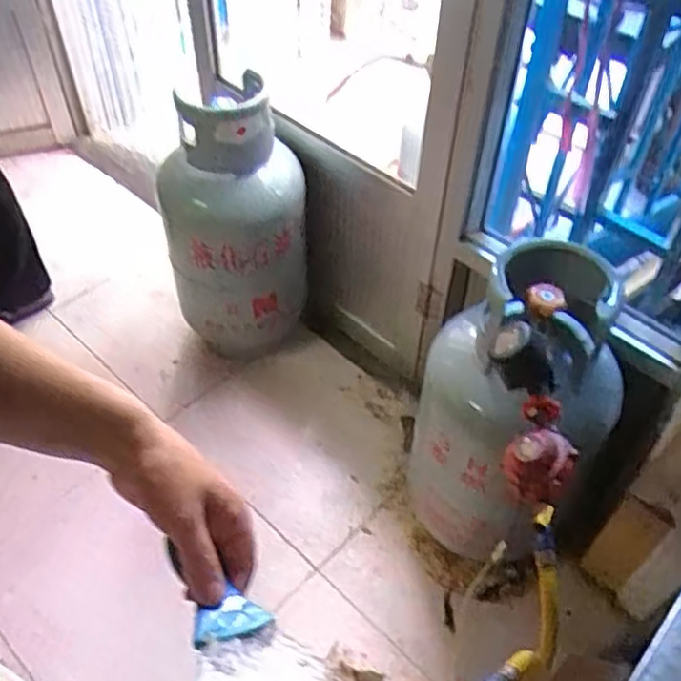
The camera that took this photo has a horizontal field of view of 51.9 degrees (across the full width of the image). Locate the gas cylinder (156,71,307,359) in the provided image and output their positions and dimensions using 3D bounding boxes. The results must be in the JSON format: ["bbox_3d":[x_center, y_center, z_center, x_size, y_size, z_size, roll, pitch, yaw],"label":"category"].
[{"bbox_3d":[-0.240,-0.241,1.566,0.308,0.564,0.304,-4,49,-5],"label":"gas cylinder"}]

